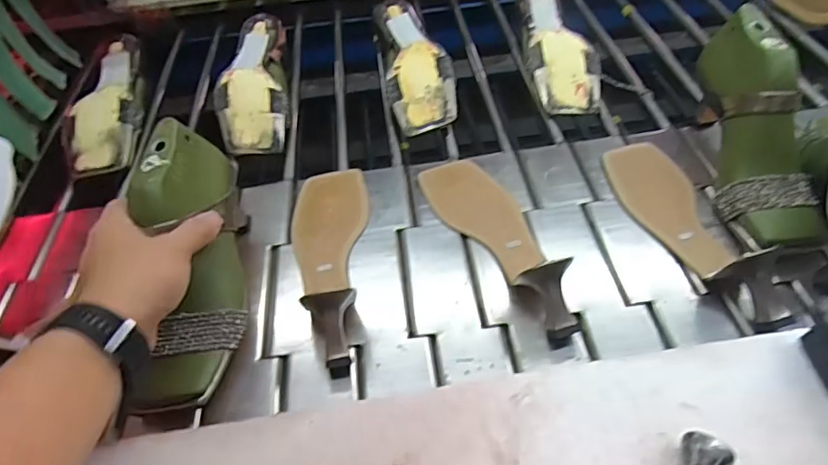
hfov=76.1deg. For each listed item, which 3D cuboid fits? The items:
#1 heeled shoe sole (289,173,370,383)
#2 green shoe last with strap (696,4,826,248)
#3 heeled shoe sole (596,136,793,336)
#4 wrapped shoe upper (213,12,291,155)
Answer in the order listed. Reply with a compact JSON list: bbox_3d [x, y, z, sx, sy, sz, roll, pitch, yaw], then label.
[{"bbox_3d":[-0.080,0.013,0.501,0.075,0.047,0.239,-7,49,-2],"label":"heeled shoe sole"},{"bbox_3d":[0.329,-0.100,0.504,0.081,0.095,0.235,-4,78,1],"label":"green shoe last with strap"},{"bbox_3d":[0.262,-0.018,0.494,0.074,0.053,0.236,-14,50,-8],"label":"heeled shoe sole"},{"bbox_3d":[-0.201,-0.190,0.669,0.086,0.060,0.219,-11,49,-5],"label":"wrapped shoe upper"}]

